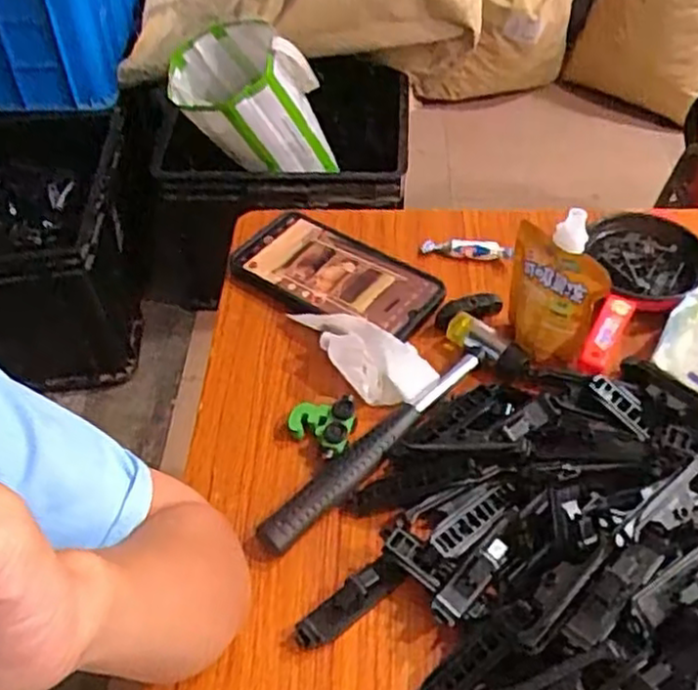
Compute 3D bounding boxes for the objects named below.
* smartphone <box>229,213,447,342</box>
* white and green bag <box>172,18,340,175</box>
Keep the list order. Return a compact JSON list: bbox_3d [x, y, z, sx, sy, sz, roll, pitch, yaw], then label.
[{"bbox_3d":[-0.013,-0.056,0.561,0.170,0.008,0.076,29,56,25],"label":"smartphone"},{"bbox_3d":[-0.139,-0.369,1.183,0.200,0.230,0.192,-26,52,10],"label":"white and green bag"}]

